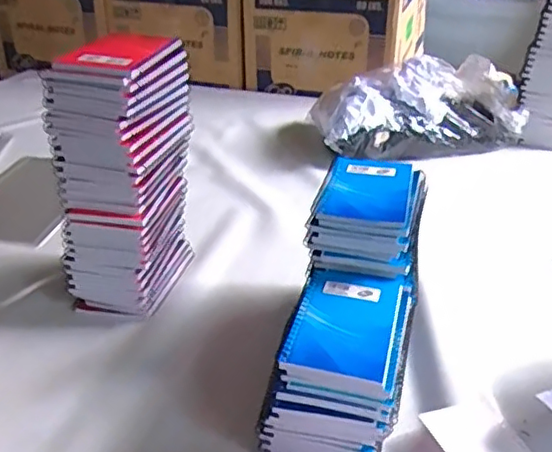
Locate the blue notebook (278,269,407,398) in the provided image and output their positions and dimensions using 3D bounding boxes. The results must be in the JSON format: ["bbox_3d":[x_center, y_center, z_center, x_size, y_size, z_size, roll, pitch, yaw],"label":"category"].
[{"bbox_3d":[0.060,0.082,0.508,0.086,0.014,0.132,9,30,14],"label":"blue notebook"}]

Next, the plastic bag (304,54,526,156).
[{"bbox_3d":[0.249,-0.214,1.094,0.364,0.135,0.191,-5,30,-10],"label":"plastic bag"}]

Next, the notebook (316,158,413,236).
[{"bbox_3d":[0.093,-0.036,0.607,0.082,0.015,0.133,8,30,12],"label":"notebook"}]

